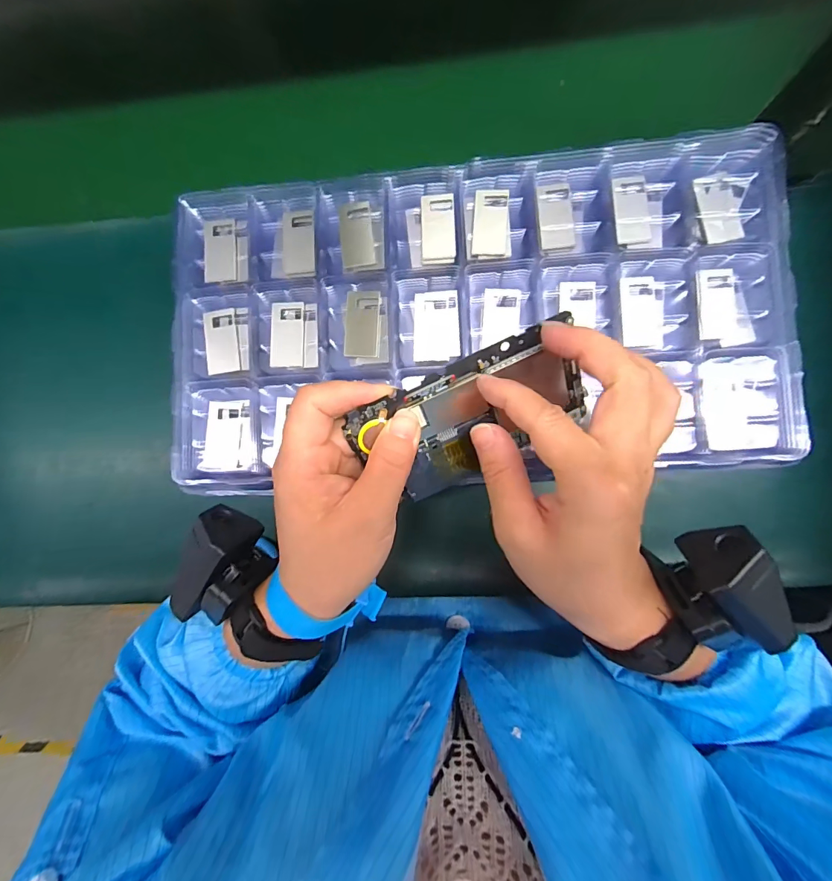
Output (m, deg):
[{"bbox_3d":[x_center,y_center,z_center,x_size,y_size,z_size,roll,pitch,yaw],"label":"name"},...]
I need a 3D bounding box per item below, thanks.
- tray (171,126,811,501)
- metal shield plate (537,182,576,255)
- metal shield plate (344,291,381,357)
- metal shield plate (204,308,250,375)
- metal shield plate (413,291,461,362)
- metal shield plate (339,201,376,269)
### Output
[{"bbox_3d":[0.034,-0.078,0.269,0.390,0.022,0.211,-3,85,4],"label":"tray"},{"bbox_3d":[0.090,-0.144,0.271,0.022,0.004,0.047,-3,85,4],"label":"metal shield plate"},{"bbox_3d":[-0.035,-0.077,0.279,0.022,0.005,0.044,3,85,5],"label":"metal shield plate"},{"bbox_3d":[-0.128,-0.067,0.285,0.030,0.005,0.043,-8,84,4],"label":"metal shield plate"},{"bbox_3d":[0.013,-0.074,0.273,0.029,0.004,0.045,-2,85,4],"label":"metal shield plate"},{"bbox_3d":[-0.040,-0.138,0.283,0.021,0.004,0.043,-6,85,4],"label":"metal shield plate"}]

